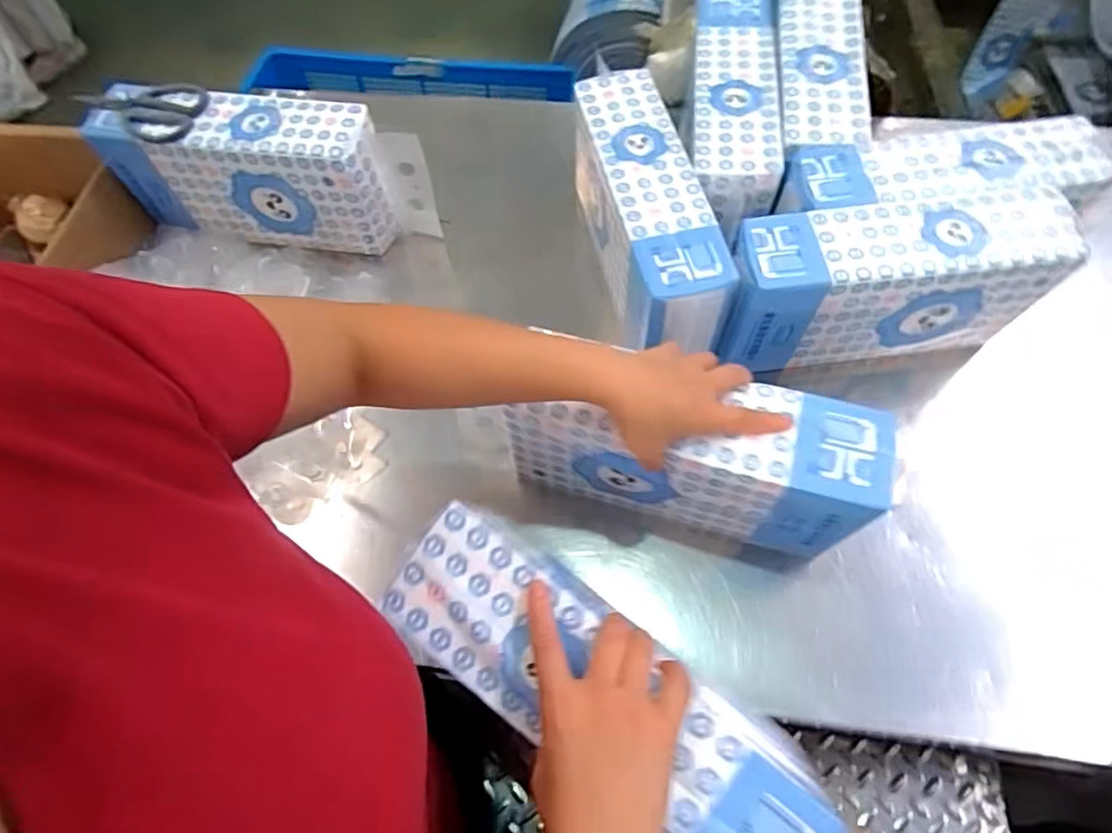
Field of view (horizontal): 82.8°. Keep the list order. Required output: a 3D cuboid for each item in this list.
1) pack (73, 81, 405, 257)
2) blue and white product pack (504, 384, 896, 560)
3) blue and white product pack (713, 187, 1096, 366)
[{"bbox_3d":[-0.365,-0.296,0.769,0.320,0.155,0.081,7,63,6],"label":"pack"},{"bbox_3d":[0.120,0.033,0.587,0.302,0.153,0.086,14,64,9],"label":"blue and white product pack"},{"bbox_3d":[0.328,-0.135,0.657,0.321,0.150,0.088,-7,63,-1],"label":"blue and white product pack"}]

